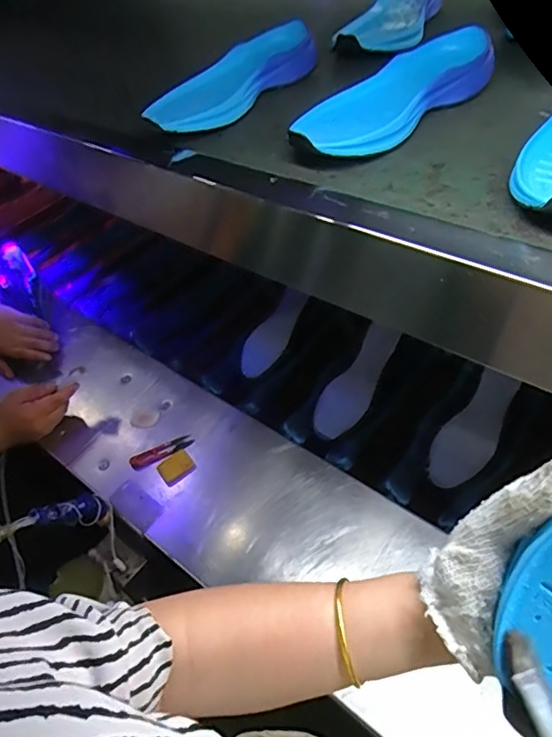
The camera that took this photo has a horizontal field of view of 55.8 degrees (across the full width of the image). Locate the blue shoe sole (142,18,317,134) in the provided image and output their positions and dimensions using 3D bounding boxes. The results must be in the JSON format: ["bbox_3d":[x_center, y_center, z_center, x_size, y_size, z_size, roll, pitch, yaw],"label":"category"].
[{"bbox_3d":[-0.059,-0.345,0.623,0.251,0.061,0.089,-36,49,-28],"label":"blue shoe sole"}]

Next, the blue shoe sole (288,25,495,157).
[{"bbox_3d":[0.118,-0.280,0.537,0.263,0.061,0.098,-32,47,-25],"label":"blue shoe sole"}]

